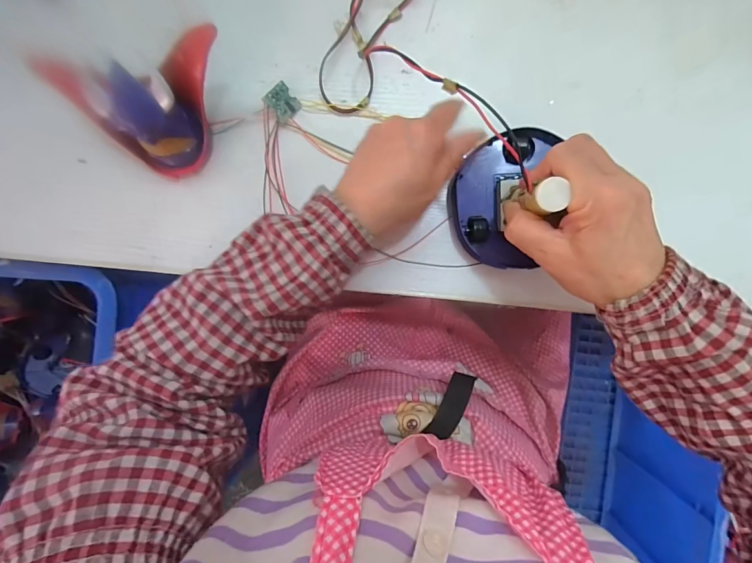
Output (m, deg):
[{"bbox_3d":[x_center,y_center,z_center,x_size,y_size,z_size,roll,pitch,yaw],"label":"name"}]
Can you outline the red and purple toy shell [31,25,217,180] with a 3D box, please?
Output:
[{"bbox_3d":[-0.166,-0.130,0.289,0.109,0.043,0.097,-9,133,1],"label":"red and purple toy shell"}]

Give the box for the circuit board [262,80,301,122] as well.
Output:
[{"bbox_3d":[-0.079,-0.152,0.315,0.025,0.004,0.026,-50,122,-8],"label":"circuit board"}]

